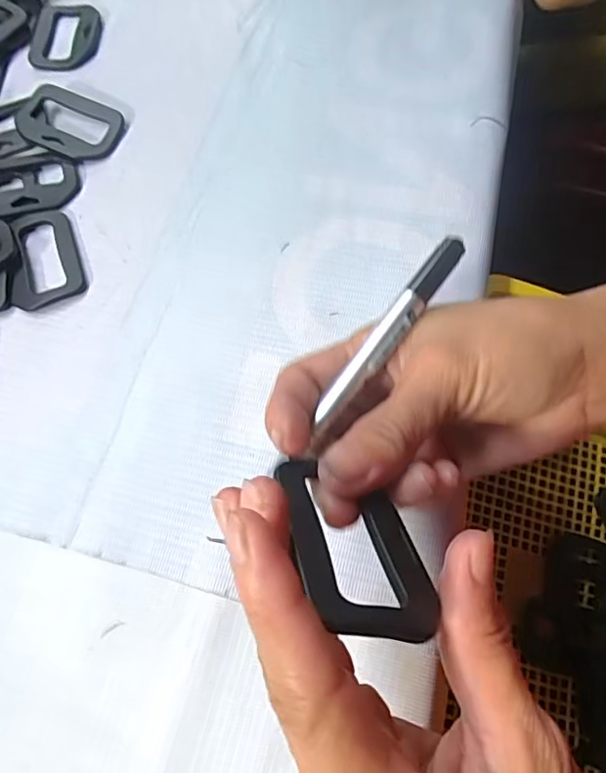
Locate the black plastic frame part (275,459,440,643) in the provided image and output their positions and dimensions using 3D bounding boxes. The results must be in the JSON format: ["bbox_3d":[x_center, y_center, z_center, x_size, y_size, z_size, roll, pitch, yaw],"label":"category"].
[{"bbox_3d":[0.016,0.043,0.153,0.041,0.004,0.058,14,27,-21],"label":"black plastic frame part"}]

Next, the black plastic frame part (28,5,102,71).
[{"bbox_3d":[-0.160,-0.235,0.371,0.047,0.004,0.060,-2,67,3],"label":"black plastic frame part"}]

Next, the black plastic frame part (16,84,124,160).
[{"bbox_3d":[-0.140,-0.157,0.333,0.059,0.012,0.042,17,69,10],"label":"black plastic frame part"}]

